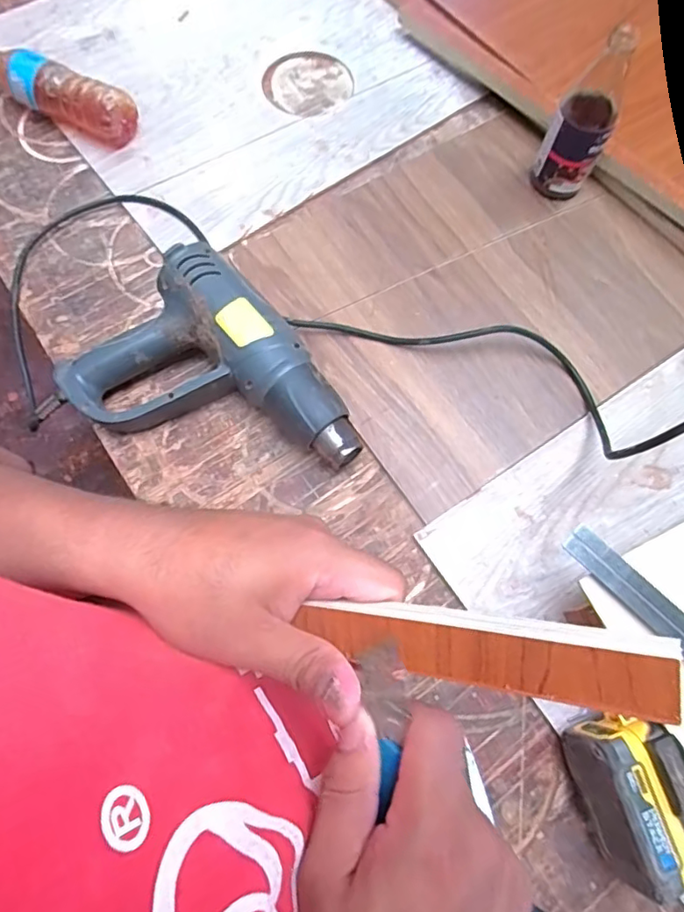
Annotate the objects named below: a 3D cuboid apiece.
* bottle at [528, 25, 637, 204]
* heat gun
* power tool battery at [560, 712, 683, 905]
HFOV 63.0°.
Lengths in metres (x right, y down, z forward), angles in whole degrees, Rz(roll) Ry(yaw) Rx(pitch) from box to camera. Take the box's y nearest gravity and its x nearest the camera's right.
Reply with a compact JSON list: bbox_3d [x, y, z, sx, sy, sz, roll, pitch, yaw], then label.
[{"bbox_3d":[0.249,-0.344,0.582,0.050,0.158,0.059,-31,74,-10],"label":"bottle"},{"bbox_3d":[-0.117,-0.055,0.524,0.258,0.075,0.188,41,76,12],"label":"heat gun"},{"bbox_3d":[0.208,0.239,0.393,0.065,0.054,0.101,-21,72,-9],"label":"power tool battery"}]

